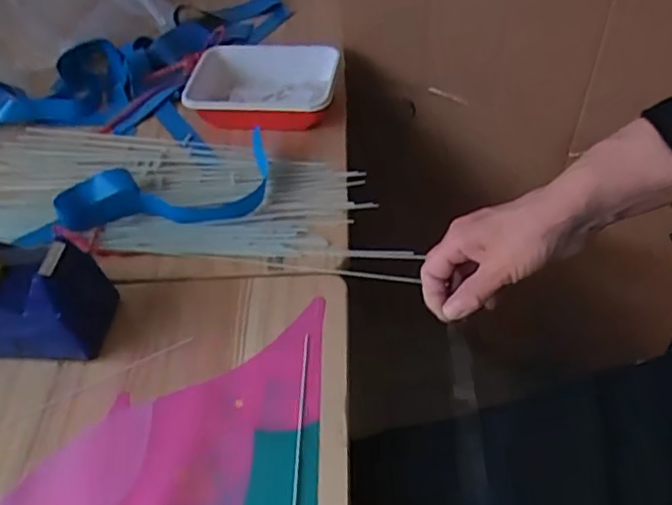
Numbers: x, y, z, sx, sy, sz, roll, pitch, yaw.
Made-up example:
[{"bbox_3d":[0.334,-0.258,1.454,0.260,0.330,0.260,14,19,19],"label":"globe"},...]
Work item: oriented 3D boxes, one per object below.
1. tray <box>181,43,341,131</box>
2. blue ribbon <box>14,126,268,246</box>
[{"bbox_3d":[-0.086,-0.187,0.690,0.173,0.041,0.119,3,51,8],"label":"tray"},{"bbox_3d":[-0.196,-0.051,0.601,0.242,0.032,0.082,-12,50,-4],"label":"blue ribbon"}]

